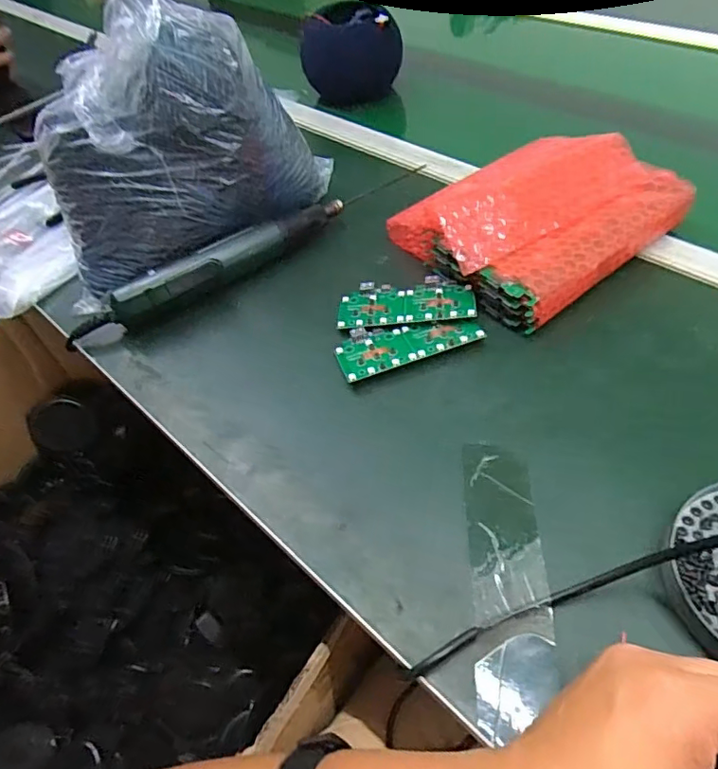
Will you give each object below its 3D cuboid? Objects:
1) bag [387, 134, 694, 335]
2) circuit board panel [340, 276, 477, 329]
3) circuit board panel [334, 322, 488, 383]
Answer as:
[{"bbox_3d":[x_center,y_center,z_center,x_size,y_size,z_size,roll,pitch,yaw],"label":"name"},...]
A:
[{"bbox_3d":[0.159,-0.161,0.498,0.213,0.077,0.185,-35,55,-19],"label":"bag"},{"bbox_3d":[0.041,-0.073,0.479,0.115,0.010,0.054,-3,52,5],"label":"circuit board panel"},{"bbox_3d":[0.040,-0.038,0.455,0.116,0.004,0.051,-18,46,-5],"label":"circuit board panel"}]

